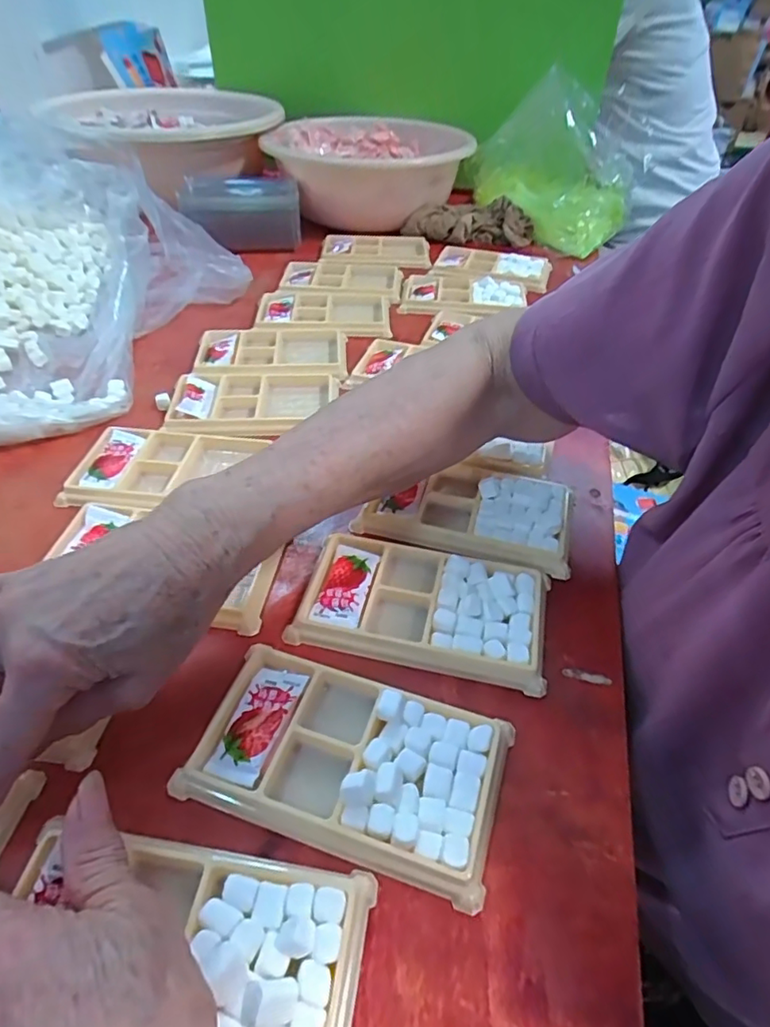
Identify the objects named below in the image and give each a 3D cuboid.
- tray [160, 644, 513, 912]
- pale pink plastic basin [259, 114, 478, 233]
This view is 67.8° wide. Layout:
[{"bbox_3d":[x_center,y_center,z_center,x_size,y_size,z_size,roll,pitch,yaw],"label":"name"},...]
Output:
[{"bbox_3d":[-0.017,0.107,0.257,0.135,0.016,0.079,14,46,12],"label":"tray"},{"bbox_3d":[-0.021,-0.466,0.786,0.250,0.094,0.214,-13,45,-16],"label":"pale pink plastic basin"}]

